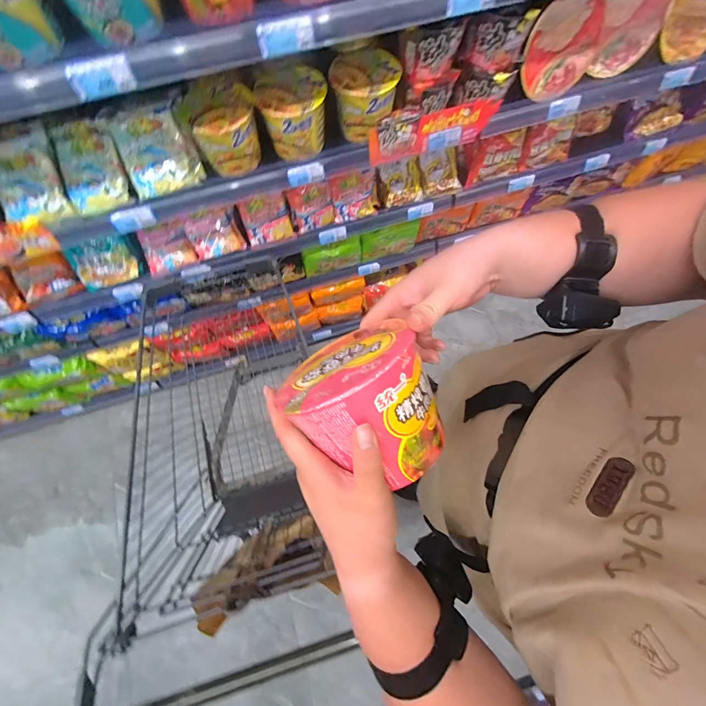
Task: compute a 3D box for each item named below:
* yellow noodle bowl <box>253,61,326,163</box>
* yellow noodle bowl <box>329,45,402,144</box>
[{"bbox_3d":[-0.121,-0.494,0.689,0.137,0.106,0.145,-3,71,0],"label":"yellow noodle bowl"},{"bbox_3d":[0.026,-0.535,0.701,0.135,0.104,0.122,10,72,5],"label":"yellow noodle bowl"}]

